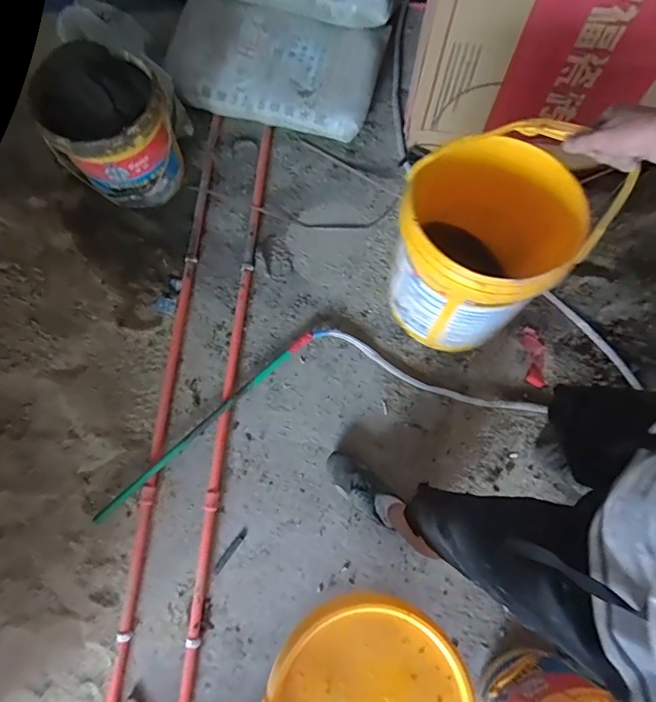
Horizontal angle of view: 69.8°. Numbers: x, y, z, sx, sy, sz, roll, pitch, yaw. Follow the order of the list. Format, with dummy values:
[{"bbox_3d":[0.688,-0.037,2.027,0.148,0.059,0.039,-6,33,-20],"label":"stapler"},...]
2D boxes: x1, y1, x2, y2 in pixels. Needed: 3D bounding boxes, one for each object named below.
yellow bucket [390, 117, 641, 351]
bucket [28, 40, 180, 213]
[{"bbox_3d":[0.313,-0.212,0.957,0.324,0.388,0.343,0,73,-1],"label":"yellow bucket"},{"bbox_3d":[-0.599,-0.610,1.324,0.314,0.325,0.305,-1,74,3],"label":"bucket"}]

